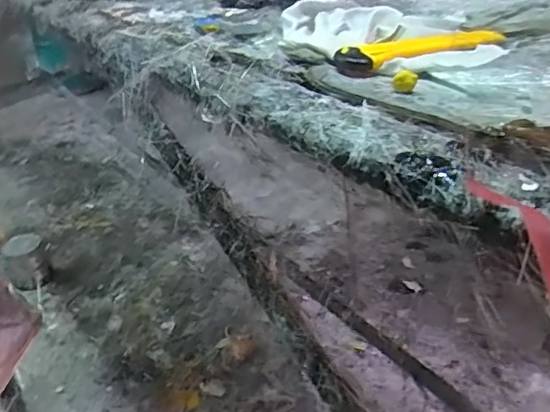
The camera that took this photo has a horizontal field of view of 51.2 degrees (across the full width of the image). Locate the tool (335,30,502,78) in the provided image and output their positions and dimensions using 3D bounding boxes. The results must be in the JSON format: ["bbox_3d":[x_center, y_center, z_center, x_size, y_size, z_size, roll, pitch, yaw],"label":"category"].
[{"bbox_3d":[0.110,-0.125,0.445,0.126,0.014,0.044,-16,33,-16],"label":"tool"}]

